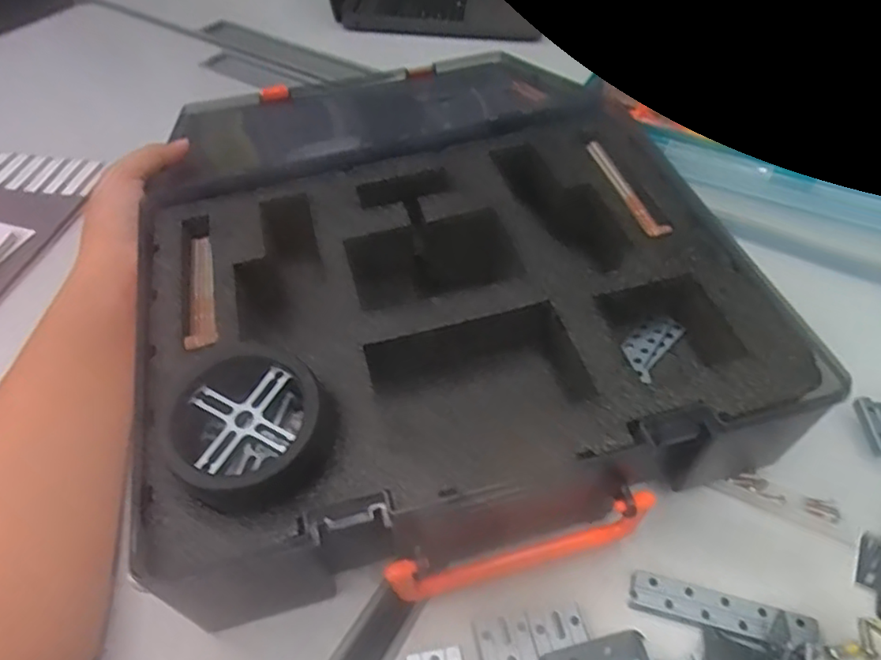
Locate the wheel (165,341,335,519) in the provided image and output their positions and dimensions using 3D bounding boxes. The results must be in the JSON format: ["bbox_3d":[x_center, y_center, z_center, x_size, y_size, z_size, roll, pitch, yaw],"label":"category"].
[{"bbox_3d":[-0.078,0.039,0.253,0.062,0.024,0.062,1,48,-1],"label":"wheel"}]

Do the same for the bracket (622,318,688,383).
[{"bbox_3d":[0.108,0.008,0.319,0.021,0.004,0.044,31,55,24],"label":"bracket"}]

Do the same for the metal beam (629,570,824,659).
[{"bbox_3d":[0.128,0.129,0.277,0.082,0.009,0.015,11,51,11],"label":"metal beam"}]

